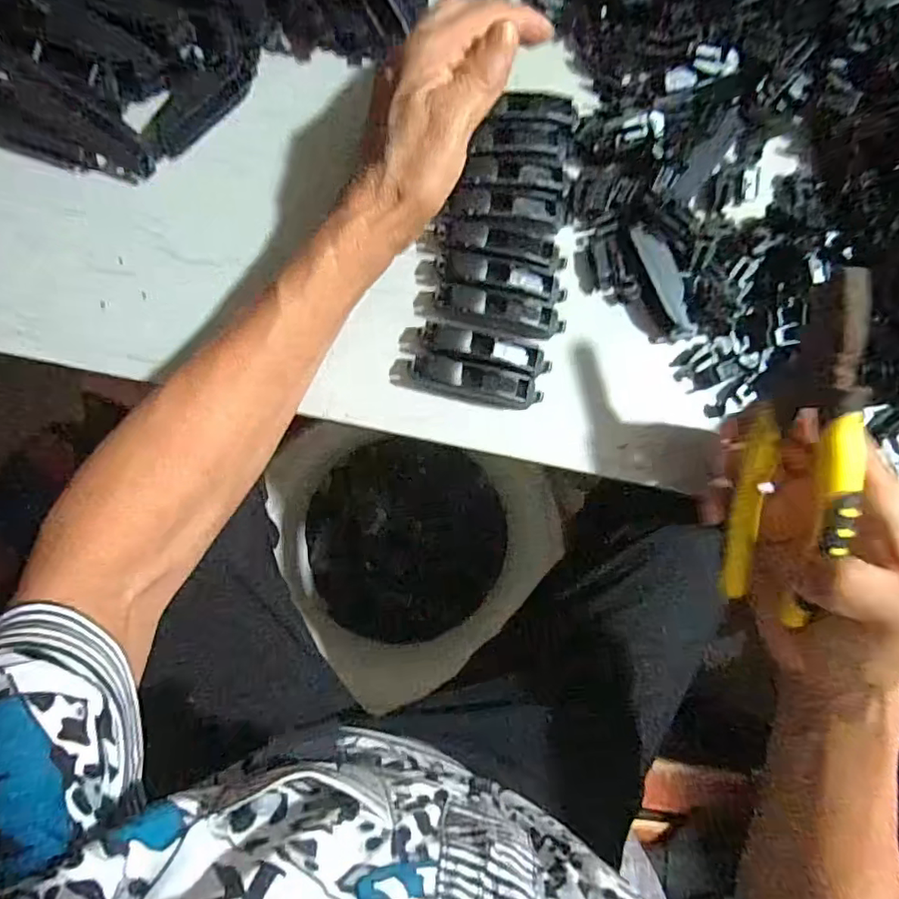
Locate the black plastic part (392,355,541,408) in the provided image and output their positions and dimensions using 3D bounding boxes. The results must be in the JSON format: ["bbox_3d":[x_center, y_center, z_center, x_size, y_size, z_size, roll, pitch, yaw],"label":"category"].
[{"bbox_3d":[0.009,-0.038,0.326,0.085,0.010,0.019,11,82,-3],"label":"black plastic part"}]

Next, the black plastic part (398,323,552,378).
[{"bbox_3d":[0.014,-0.056,0.327,0.083,0.015,0.016,12,82,-3],"label":"black plastic part"}]

